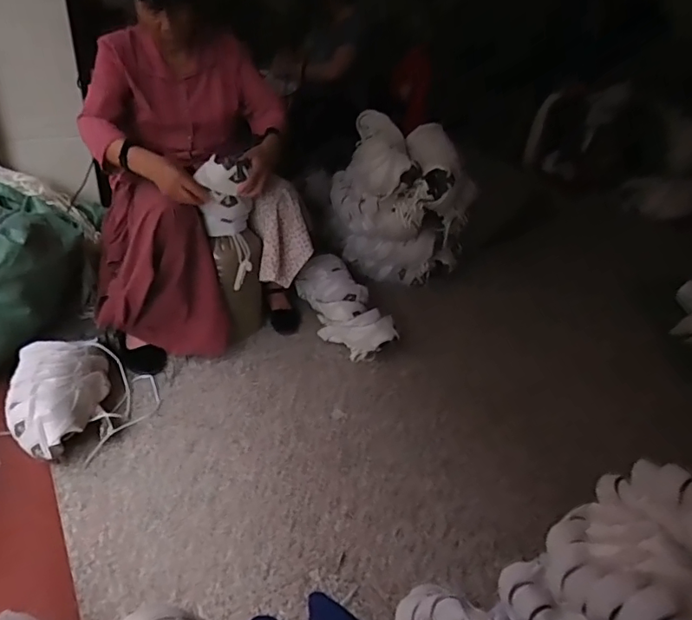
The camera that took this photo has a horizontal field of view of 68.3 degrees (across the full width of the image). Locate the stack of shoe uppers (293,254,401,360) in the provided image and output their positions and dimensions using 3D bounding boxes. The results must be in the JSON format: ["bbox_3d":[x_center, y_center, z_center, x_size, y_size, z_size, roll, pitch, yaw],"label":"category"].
[{"bbox_3d":[-0.002,-0.023,1.544,0.161,0.126,0.359,-12,38,-25],"label":"stack of shoe uppers"}]

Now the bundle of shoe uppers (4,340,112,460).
[{"bbox_3d":[-0.656,0.189,1.151,0.192,0.110,0.309,-4,35,-16],"label":"bundle of shoe uppers"}]

